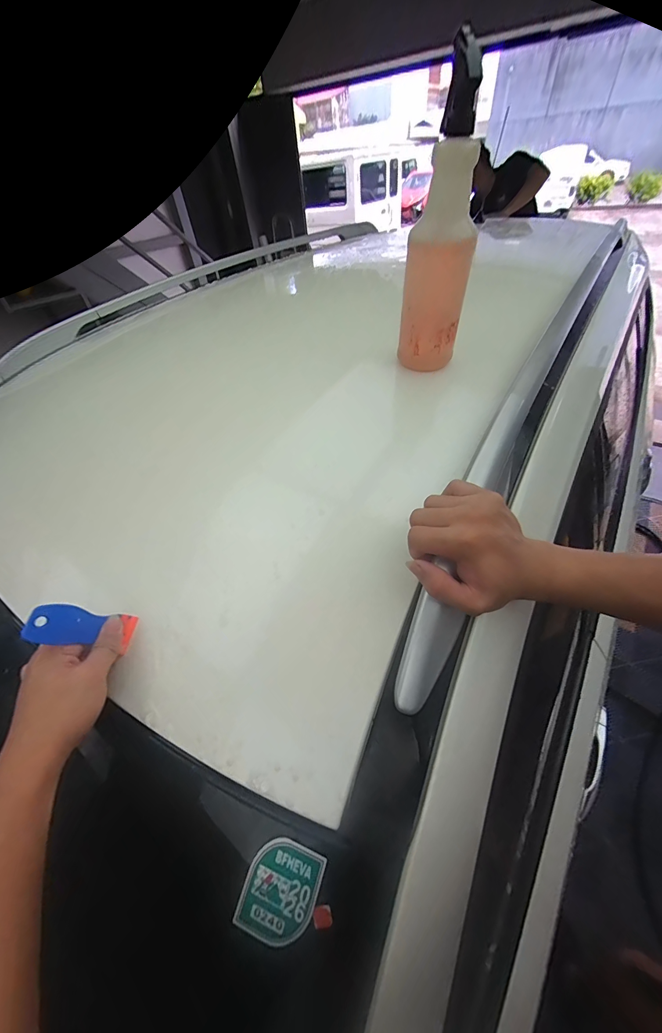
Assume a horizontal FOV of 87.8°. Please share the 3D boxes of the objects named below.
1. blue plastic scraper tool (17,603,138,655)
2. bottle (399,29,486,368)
[{"bbox_3d":[-0.236,0.107,0.333,0.008,0.094,0.034,1,67,30],"label":"blue plastic scraper tool"},{"bbox_3d":[0.138,-0.335,0.438,0.063,0.283,0.071,-37,53,-28],"label":"bottle"}]

